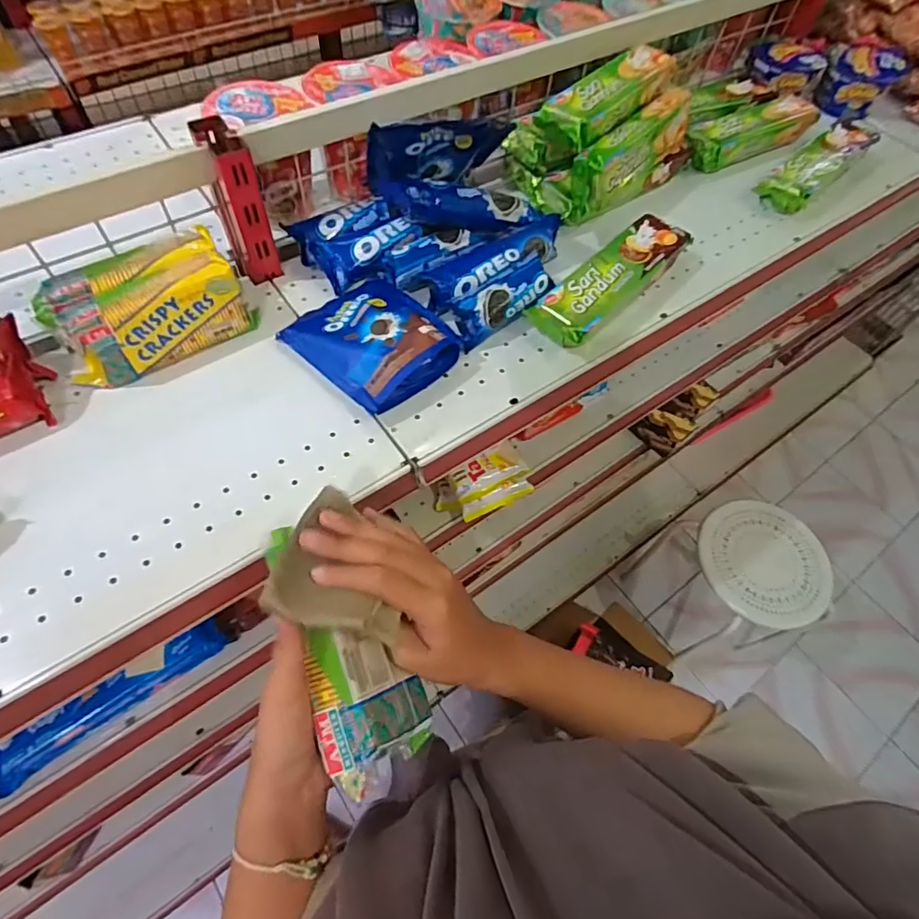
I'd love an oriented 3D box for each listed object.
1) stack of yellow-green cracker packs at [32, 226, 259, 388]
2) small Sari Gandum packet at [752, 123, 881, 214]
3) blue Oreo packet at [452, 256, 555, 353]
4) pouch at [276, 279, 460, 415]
[{"bbox_3d":[-0.284,-0.142,0.498,0.152,0.067,0.085,-31,67,-19],"label":"stack of yellow-green cracker packs"},{"bbox_3d":[0.459,-0.378,0.698,0.061,0.038,0.196,42,66,18],"label":"small Sari Gandum packet"},{"bbox_3d":[0.047,-0.157,0.544,0.110,0.039,0.035,-33,68,-21],"label":"blue Oreo packet"},{"bbox_3d":[-0.083,-0.120,0.519,0.124,0.038,0.143,-39,70,-23],"label":"pouch"}]

